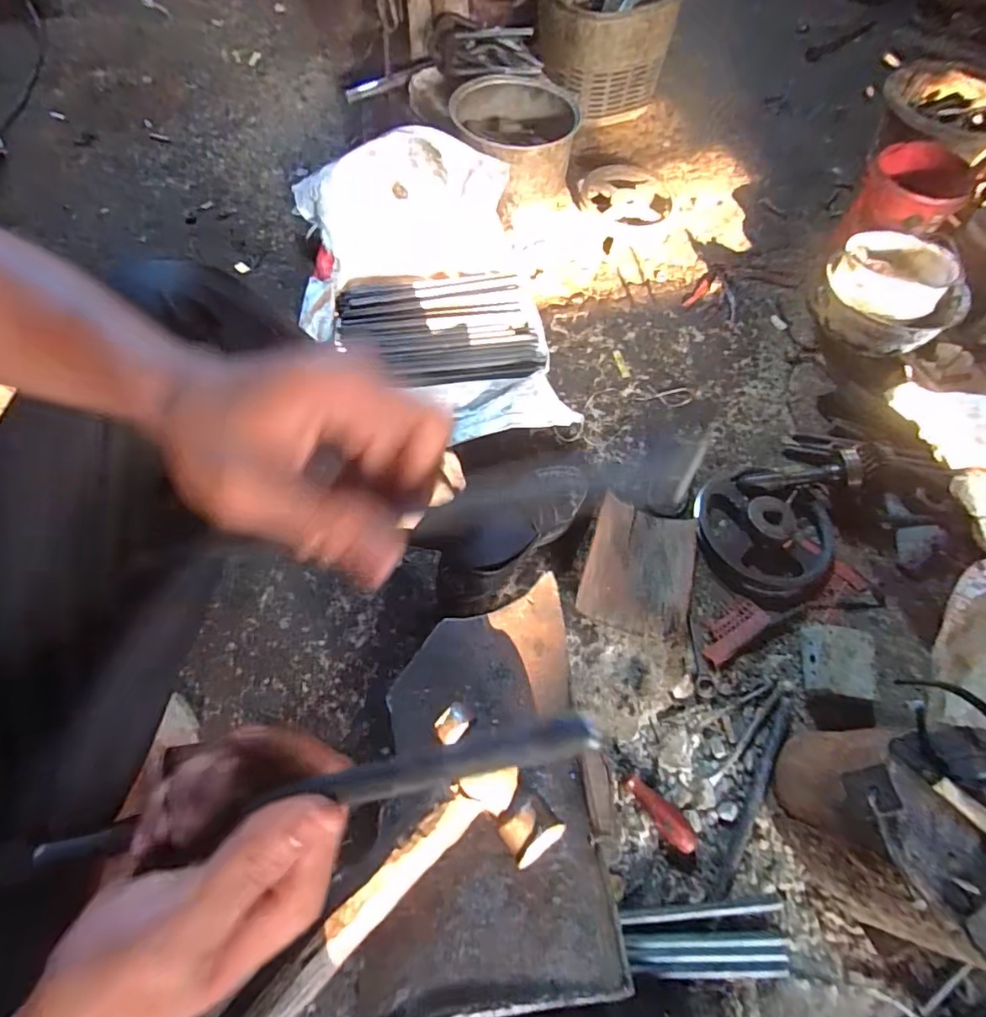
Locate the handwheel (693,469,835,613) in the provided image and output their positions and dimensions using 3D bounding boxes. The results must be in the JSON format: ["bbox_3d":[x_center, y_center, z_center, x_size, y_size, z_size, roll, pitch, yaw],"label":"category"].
[{"bbox_3d":[0.394,0.034,0.731,0.199,0.055,0.195,0,65,-1],"label":"handwheel"}]

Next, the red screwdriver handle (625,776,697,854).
[{"bbox_3d":[0.191,0.349,0.588,0.030,0.029,0.092,-41,72,-17],"label":"red screwdriver handle"}]

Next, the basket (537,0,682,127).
[{"bbox_3d":[0.240,-1.030,1.130,0.289,0.206,0.280,-1,65,-3],"label":"basket"}]

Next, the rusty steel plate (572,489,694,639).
[{"bbox_3d":[0.204,0.073,0.704,0.142,0.046,0.192,14,66,6],"label":"rusty steel plate"}]

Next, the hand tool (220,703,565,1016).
[{"bbox_3d":[-0.086,0.263,0.326,0.264,0.034,0.112,-38,71,-20],"label":"hand tool"}]

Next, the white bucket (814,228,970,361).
[{"bbox_3d":[0.679,-0.365,0.886,0.207,0.126,0.207,0,65,-1],"label":"white bucket"}]

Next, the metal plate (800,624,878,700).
[{"bbox_3d":[0.440,0.199,0.659,0.077,0.047,0.084,0,65,-1],"label":"metal plate"}]

